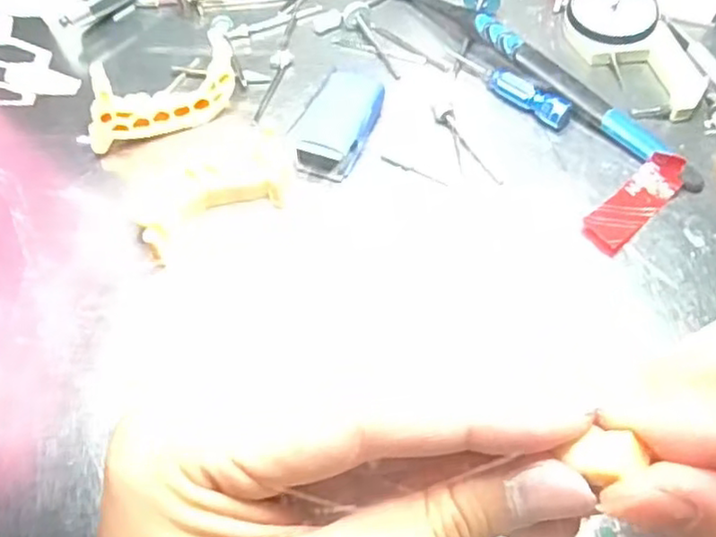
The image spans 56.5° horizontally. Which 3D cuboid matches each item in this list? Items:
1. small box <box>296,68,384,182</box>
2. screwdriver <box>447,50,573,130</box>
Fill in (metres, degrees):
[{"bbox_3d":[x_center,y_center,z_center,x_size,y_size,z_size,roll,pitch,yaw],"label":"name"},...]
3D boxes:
[{"bbox_3d":[-0.006,-0.057,0.264,0.021,0.017,0.048,15,62,11],"label":"small box"},{"bbox_3d":[0.062,-0.077,0.276,0.060,0.011,0.009,40,69,22],"label":"screwdriver"}]

